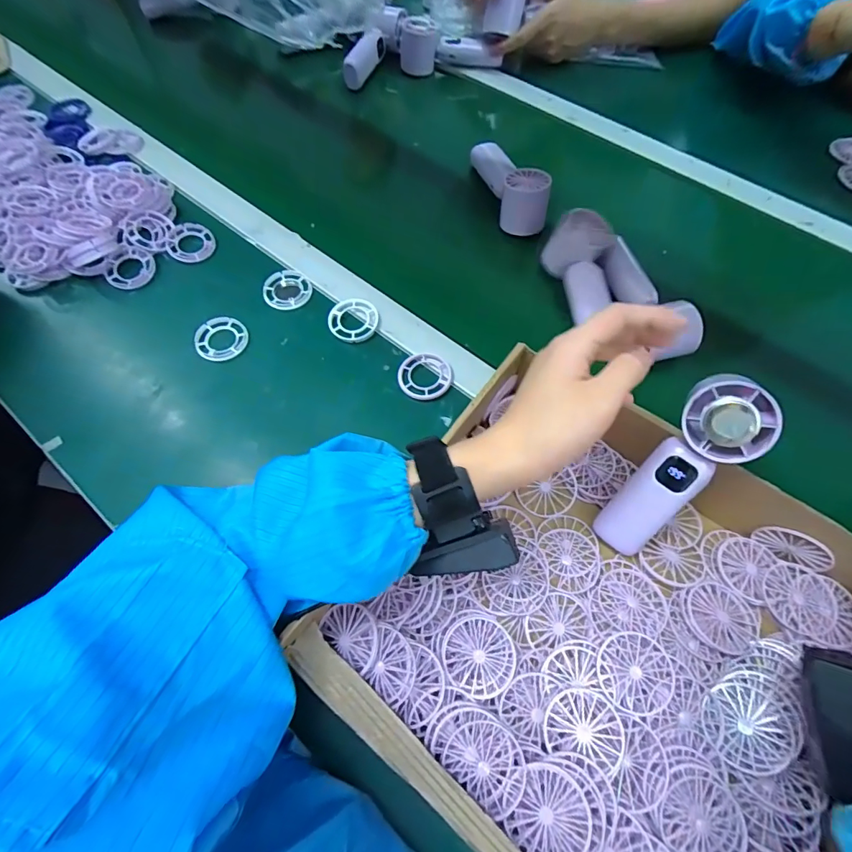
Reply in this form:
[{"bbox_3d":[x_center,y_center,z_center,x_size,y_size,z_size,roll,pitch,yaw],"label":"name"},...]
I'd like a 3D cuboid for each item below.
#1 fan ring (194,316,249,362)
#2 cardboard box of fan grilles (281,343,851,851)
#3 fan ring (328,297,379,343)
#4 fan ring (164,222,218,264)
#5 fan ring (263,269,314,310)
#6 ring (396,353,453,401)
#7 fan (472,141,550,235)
[{"bbox_3d":[-0.217,-0.092,0.480,0.054,0.006,0.054,0,66,0],"label":"fan ring"},{"bbox_3d":[0.139,0.138,0.315,0.346,0.086,0.314,34,70,14],"label":"cardboard box of fan grilles"},{"bbox_3d":[-0.078,-0.115,0.488,0.053,0.007,0.056,0,66,0],"label":"fan ring"},{"bbox_3d":[-0.283,-0.221,0.547,0.054,0.006,0.058,0,66,0],"label":"fan ring"},{"bbox_3d":[-0.156,-0.155,0.510,0.053,0.004,0.055,0,66,0],"label":"fan ring"},{"bbox_3d":[-0.001,-0.051,0.458,0.053,0.010,0.054,0,66,0],"label":"ring"},{"bbox_3d":[0.101,-0.313,0.561,0.053,0.060,0.155,-15,67,-7],"label":"fan"}]

